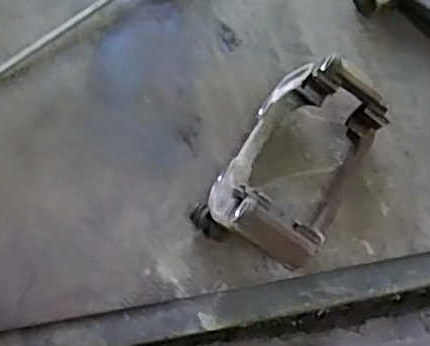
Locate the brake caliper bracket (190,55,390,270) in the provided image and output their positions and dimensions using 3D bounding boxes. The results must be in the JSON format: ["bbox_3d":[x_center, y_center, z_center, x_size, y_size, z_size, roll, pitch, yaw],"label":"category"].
[{"bbox_3d":[0.071,-0.012,0.568,0.110,0.078,0.189,28,67,11],"label":"brake caliper bracket"}]

